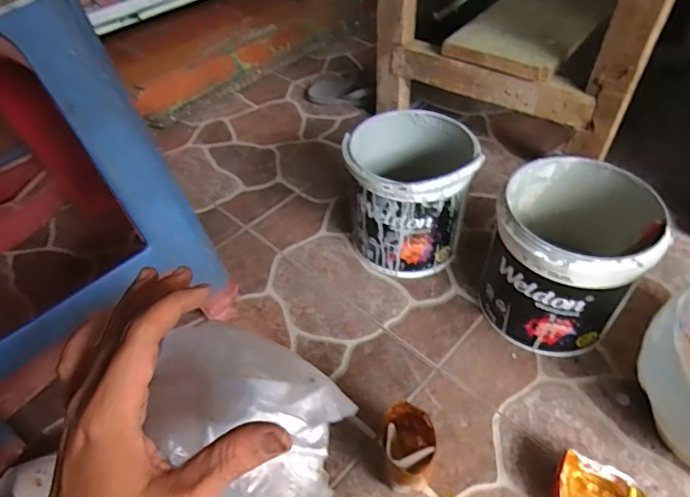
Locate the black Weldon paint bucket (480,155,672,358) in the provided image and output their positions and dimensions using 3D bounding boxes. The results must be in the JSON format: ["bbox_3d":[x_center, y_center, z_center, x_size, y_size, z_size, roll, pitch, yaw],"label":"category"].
[{"bbox_3d":[0.280,0.014,0.627,0.175,0.187,0.188,-2,47,2],"label":"black Weldon paint bucket"}]

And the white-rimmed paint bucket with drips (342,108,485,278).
[{"bbox_3d":[0.093,-0.080,0.725,0.172,0.193,0.186,-3,46,3],"label":"white-rimmed paint bucket with drips"}]

